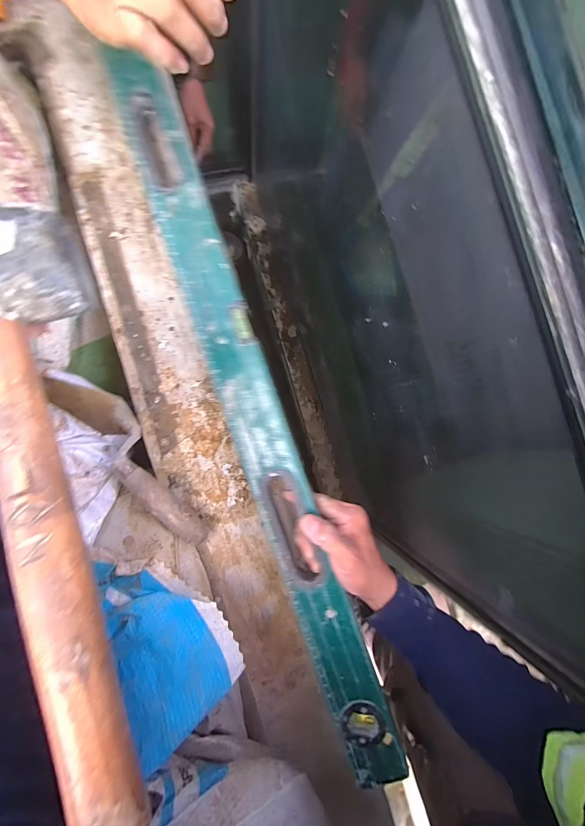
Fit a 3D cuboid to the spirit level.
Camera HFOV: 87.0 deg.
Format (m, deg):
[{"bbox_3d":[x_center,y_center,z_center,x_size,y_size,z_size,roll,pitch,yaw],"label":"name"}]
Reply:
[{"bbox_3d":[-0.044,-0.010,0.337,0.059,0.028,0.799,-19,88,-8],"label":"spirit level"}]

